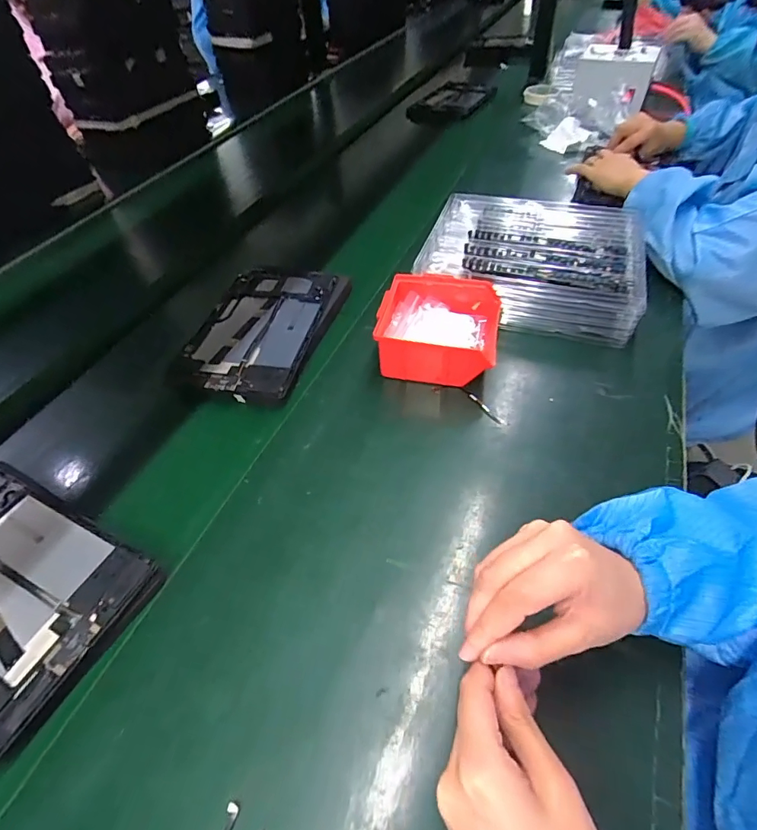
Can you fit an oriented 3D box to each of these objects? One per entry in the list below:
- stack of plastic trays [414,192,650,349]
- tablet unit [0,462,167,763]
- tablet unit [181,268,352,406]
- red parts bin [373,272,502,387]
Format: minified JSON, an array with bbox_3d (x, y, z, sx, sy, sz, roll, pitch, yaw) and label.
[{"bbox_3d":[0.210,-0.219,0.632,0.279,0.059,0.238,13,52,16],"label":"stack of plastic trays"},{"bbox_3d":[-0.327,0.145,0.392,0.255,0.016,0.159,19,53,21],"label":"tablet unit"},{"bbox_3d":[-0.156,-0.118,0.605,0.169,0.023,0.250,10,53,13],"label":"tablet unit"},{"bbox_3d":[0.072,-0.103,0.534,0.133,0.058,0.127,6,52,10],"label":"red parts bin"}]

